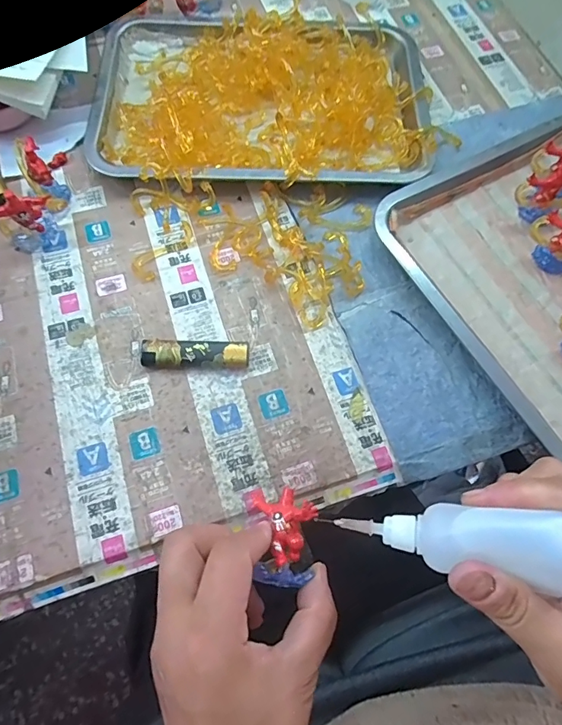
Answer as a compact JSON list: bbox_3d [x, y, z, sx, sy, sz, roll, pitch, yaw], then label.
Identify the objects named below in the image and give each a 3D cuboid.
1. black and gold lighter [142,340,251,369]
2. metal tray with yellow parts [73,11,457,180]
[{"bbox_3d":[-0.064,-0.006,0.338,0.080,0.013,0.021,2,68,-1],"label":"black and gold lighter"},{"bbox_3d":[-0.013,-0.257,0.428,0.317,0.039,0.214,-2,68,-2],"label":"metal tray with yellow parts"}]

